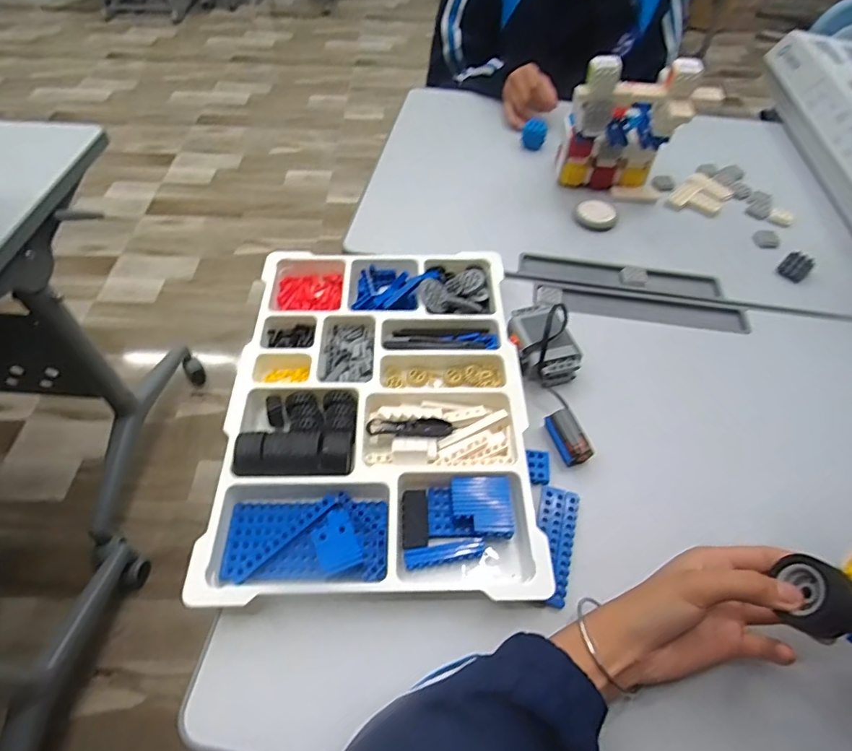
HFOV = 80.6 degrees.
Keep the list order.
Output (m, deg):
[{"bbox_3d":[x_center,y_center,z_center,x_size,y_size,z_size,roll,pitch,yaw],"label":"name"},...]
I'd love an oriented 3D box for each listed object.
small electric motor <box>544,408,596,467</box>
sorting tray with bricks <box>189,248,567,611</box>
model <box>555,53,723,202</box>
[{"bbox_3d":[0.131,0.058,0.465,0.023,0.024,0.052,-14,54,-12],"label":"small electric motor"},{"bbox_3d":[-0.045,0.015,0.486,0.270,0.039,0.377,-1,53,-2],"label":"sorting tray with bricks"},{"bbox_3d":[0.268,-0.322,0.659,0.159,0.171,0.106,17,54,11],"label":"model"}]

